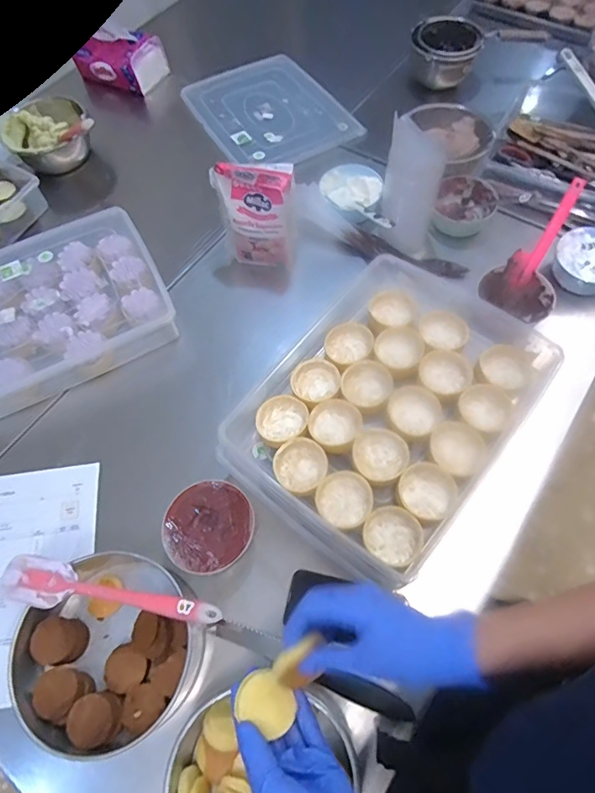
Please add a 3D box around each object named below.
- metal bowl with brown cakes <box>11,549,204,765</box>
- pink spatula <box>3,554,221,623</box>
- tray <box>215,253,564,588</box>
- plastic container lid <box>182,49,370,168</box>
[{"bbox_3d":[-0.219,0.298,0.555,0.207,0.074,0.189,-1,63,2],"label":"metal bowl with brown cakes"},{"bbox_3d":[-0.217,0.232,0.536,0.256,0.018,0.046,11,64,8],"label":"pink spatula"},{"bbox_3d":[0.116,0.006,0.615,0.308,0.073,0.385,37,71,19],"label":"tray"},{"bbox_3d":[-0.069,-0.631,1.035,0.282,0.024,0.369,-31,66,-12],"label":"plastic container lid"}]

